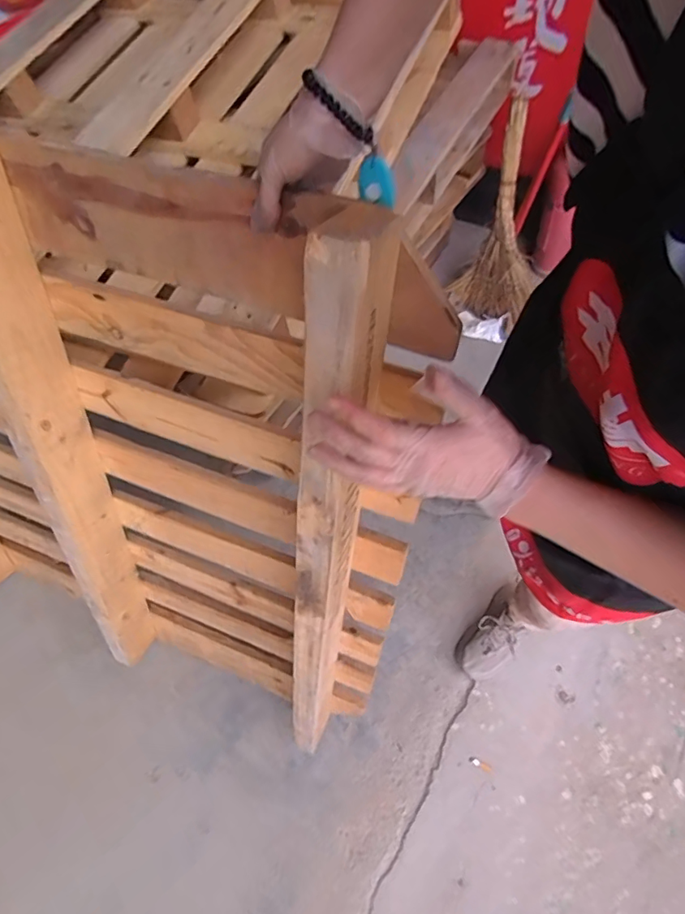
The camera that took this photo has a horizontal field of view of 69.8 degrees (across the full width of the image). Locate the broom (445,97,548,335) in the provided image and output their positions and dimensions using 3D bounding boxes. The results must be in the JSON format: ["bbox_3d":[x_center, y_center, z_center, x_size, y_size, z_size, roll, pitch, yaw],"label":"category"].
[{"bbox_3d":[0.470,-0.696,1.450,0.242,0.564,0.094,-2,31,-2],"label":"broom"}]

